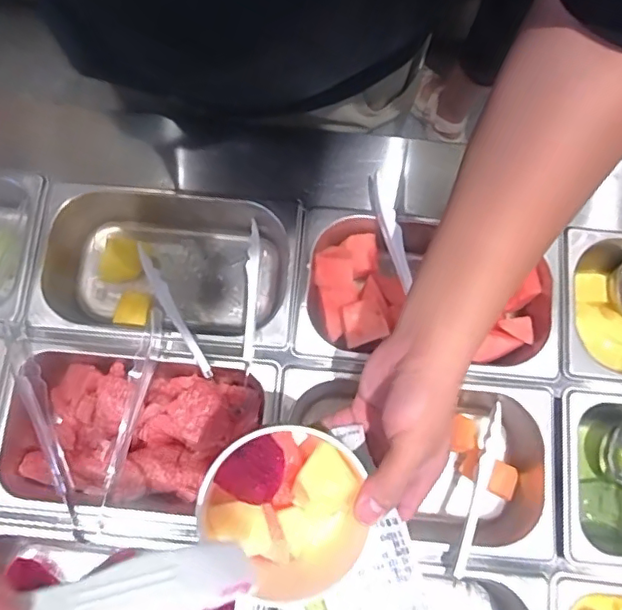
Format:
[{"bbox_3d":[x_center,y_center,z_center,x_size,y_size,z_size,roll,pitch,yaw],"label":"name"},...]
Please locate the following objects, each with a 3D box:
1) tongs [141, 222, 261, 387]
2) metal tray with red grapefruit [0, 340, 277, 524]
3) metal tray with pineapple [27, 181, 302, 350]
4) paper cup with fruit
[{"bbox_3d":[-0.091,-0.006,0.540,0.118,0.043,0.157,-19,78,-4],"label":"tongs"},{"bbox_3d":[-0.166,0.116,0.524,0.251,0.073,0.148,3,77,1],"label":"metal tray with red grapefruit"},{"bbox_3d":[-0.145,-0.037,0.576,0.253,0.070,0.150,7,77,2],"label":"metal tray with pineapple"},{"bbox_3d":[-0.018,0.138,0.370,0.100,0.060,0.109,0,77,0],"label":"paper cup with fruit"}]

